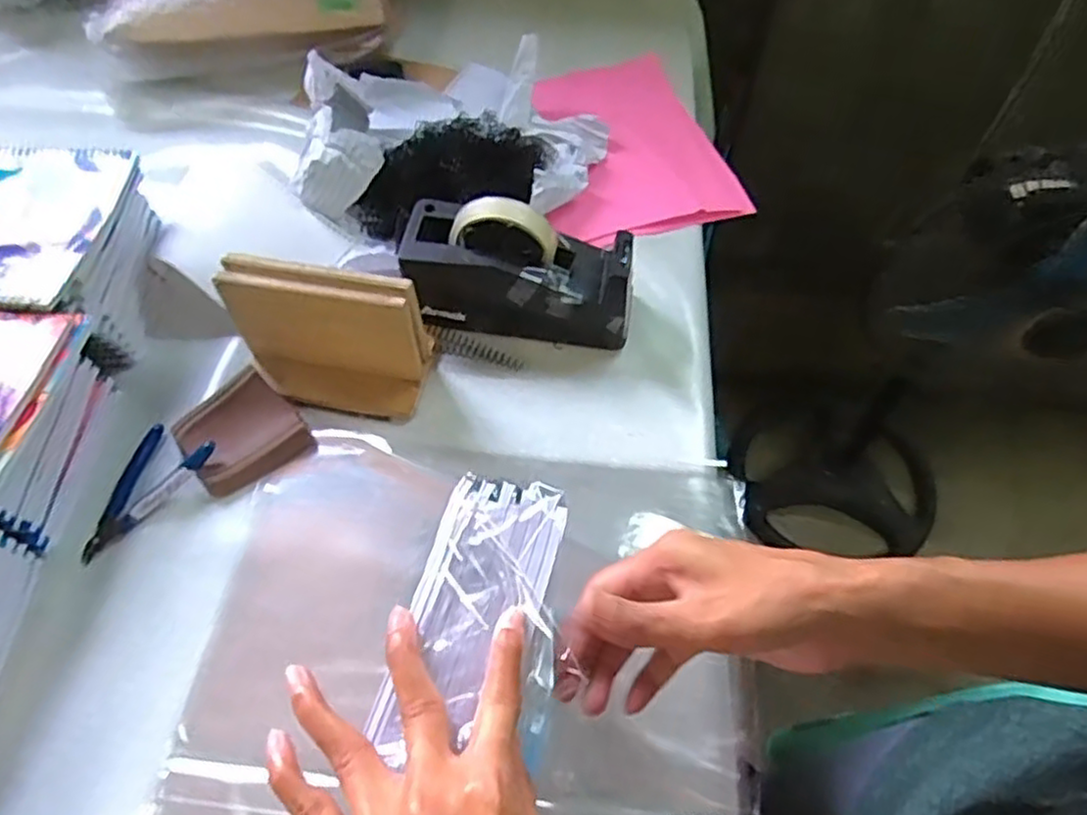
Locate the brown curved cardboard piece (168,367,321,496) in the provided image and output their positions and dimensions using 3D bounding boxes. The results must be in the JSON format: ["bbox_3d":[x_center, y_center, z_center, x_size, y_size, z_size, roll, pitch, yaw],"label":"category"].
[{"bbox_3d":[-0.255,0.022,0.601,0.089,0.021,0.093,-36,64,-21],"label":"brown curved cardboard piece"}]

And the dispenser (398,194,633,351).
[{"bbox_3d":[-0.022,-0.120,0.636,0.200,0.118,0.081,7,58,4],"label":"dispenser"}]

